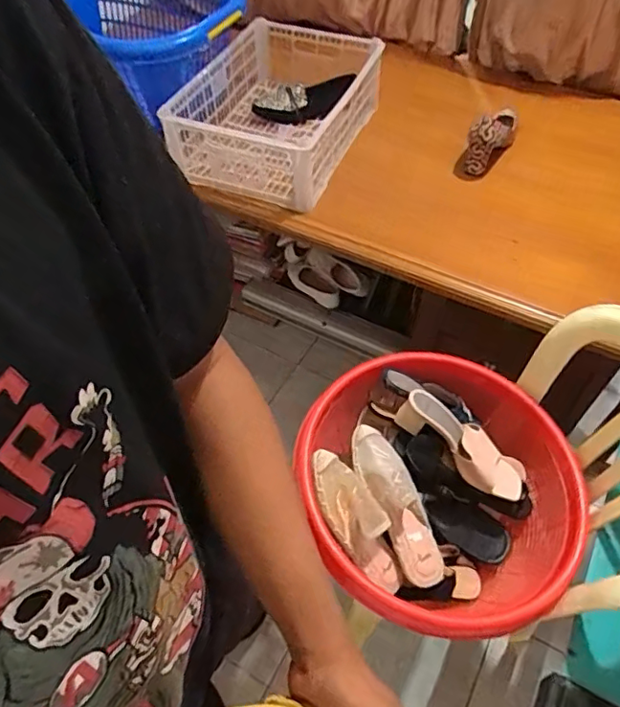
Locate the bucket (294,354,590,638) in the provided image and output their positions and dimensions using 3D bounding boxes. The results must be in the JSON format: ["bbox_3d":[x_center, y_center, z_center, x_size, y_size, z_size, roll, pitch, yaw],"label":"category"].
[{"bbox_3d":[0.227,0.225,0.935,0.406,0.193,0.439,0,53,0],"label":"bucket"}]

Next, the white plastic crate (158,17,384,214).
[{"bbox_3d":[-0.065,-0.530,1.211,0.341,0.146,0.439,17,55,12],"label":"white plastic crate"}]

